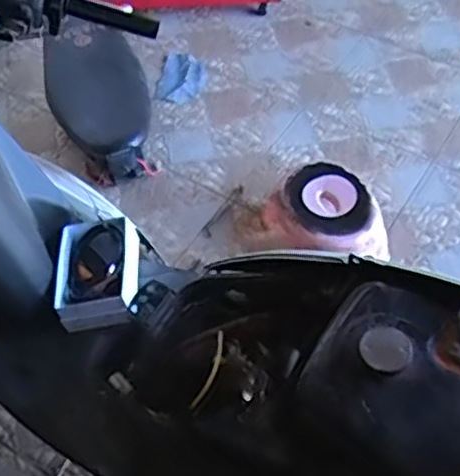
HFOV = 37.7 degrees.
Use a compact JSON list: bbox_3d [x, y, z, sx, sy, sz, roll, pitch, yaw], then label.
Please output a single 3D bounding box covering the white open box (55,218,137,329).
[{"bbox_3d":[-0.266,0.067,1.360,0.160,0.057,0.234,-7,54,-2],"label":"white open box"}]

